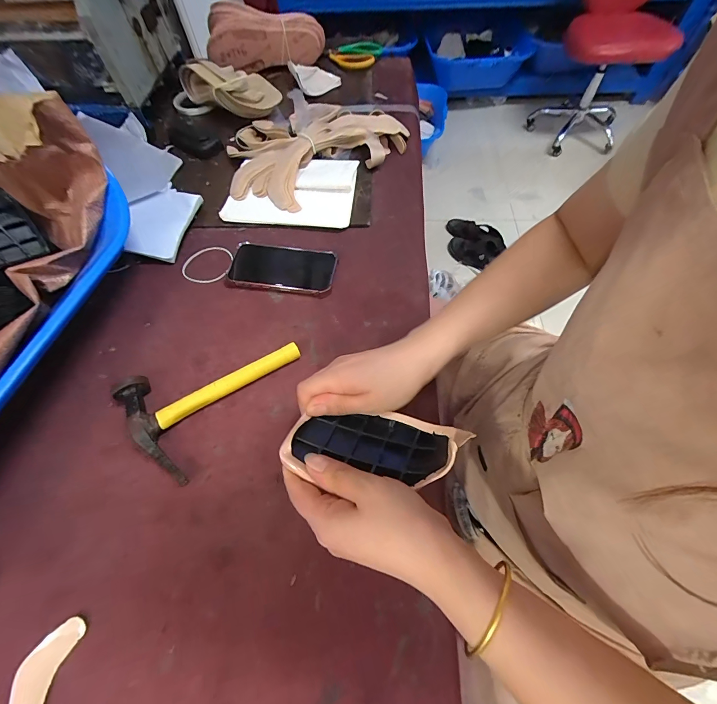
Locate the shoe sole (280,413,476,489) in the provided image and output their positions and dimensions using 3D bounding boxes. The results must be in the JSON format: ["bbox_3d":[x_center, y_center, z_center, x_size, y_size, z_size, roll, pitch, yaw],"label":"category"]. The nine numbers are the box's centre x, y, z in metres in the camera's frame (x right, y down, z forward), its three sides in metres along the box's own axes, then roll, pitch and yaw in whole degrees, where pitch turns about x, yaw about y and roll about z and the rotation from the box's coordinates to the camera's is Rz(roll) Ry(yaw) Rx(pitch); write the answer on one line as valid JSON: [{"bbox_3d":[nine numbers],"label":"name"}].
[{"bbox_3d":[0.013,0.074,0.273,0.137,0.034,0.059,3,61,3],"label":"shoe sole"}]

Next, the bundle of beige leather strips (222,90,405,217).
[{"bbox_3d":[-0.092,-0.378,0.599,0.333,0.045,0.251,-34,66,-16],"label":"bundle of beige leather strips"}]

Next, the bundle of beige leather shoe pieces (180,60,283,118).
[{"bbox_3d":[-0.247,-0.518,0.653,0.197,0.051,0.105,32,67,18],"label":"bundle of beige leather shoe pieces"}]

